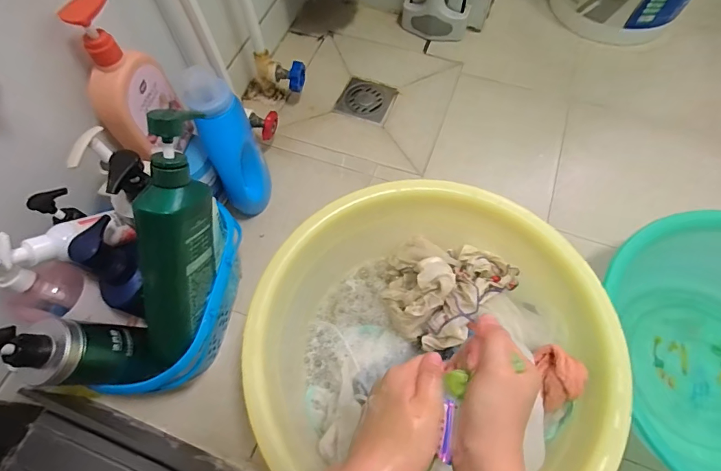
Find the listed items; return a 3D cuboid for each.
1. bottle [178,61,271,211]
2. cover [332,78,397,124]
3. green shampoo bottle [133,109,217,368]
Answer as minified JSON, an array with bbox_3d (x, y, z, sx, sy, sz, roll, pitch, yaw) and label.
[{"bbox_3d":[-0.182,-0.118,0.596,0.070,0.238,0.096,-23,65,-9],"label":"bottle"},{"bbox_3d":[0.012,-0.271,0.813,0.100,0.005,0.095,21,66,12],"label":"cover"},{"bbox_3d":[-0.197,0.006,0.430,0.059,0.057,0.265,13,109,8],"label":"green shampoo bottle"}]

